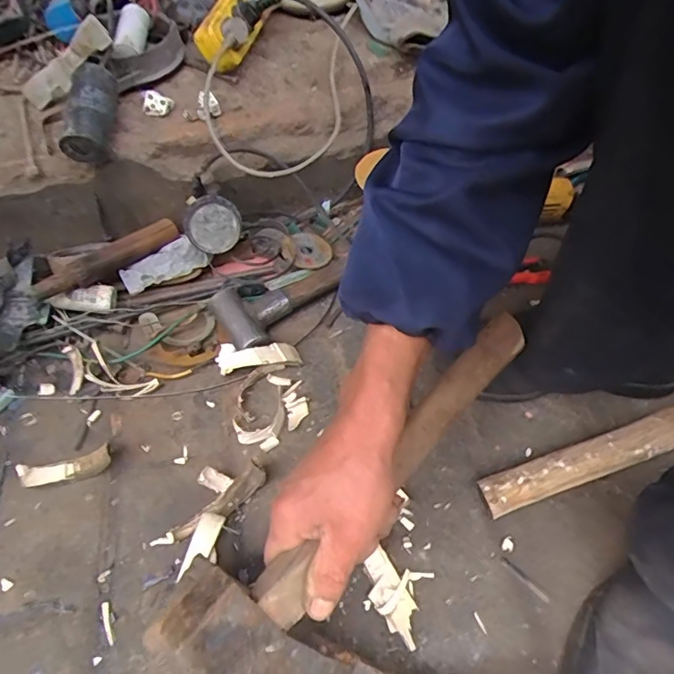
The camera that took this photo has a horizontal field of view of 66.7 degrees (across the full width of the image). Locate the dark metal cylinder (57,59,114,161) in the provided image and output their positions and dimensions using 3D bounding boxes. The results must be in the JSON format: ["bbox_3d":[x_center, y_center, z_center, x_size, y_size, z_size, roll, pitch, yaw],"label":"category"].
[{"bbox_3d":[-0.295,-0.274,0.614,0.044,0.045,0.126,1,72,4],"label":"dark metal cylinder"}]

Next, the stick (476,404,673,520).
[{"bbox_3d":[0.246,0.125,0.508,0.222,0.040,0.038,-19,57,-9],"label":"stick"}]

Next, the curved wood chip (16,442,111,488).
[{"bbox_3d":[-0.279,0.135,0.534,0.095,0.035,0.024,-13,57,-5],"label":"curved wood chip"}]

